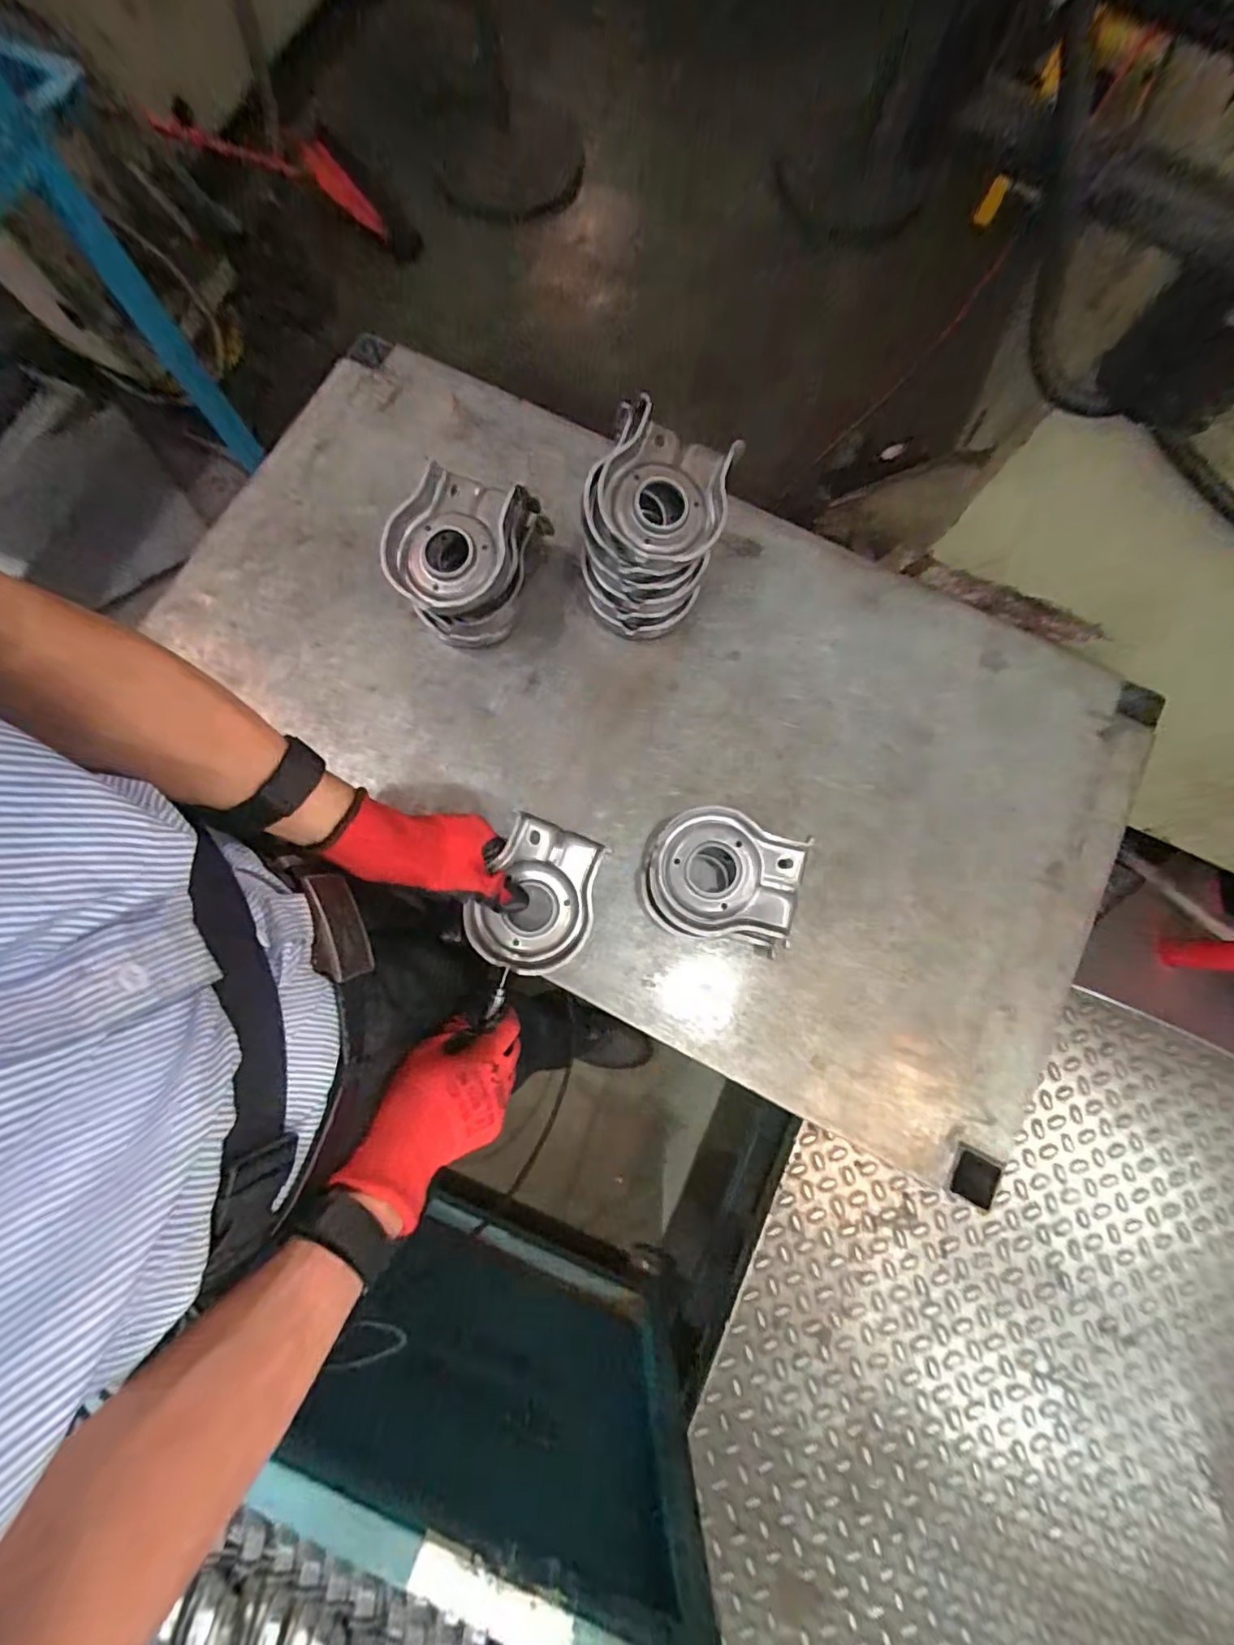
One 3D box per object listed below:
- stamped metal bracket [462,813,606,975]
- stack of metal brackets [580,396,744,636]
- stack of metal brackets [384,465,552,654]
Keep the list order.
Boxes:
[{"bbox_3d":[-0.063,0.063,0.473,0.092,0.031,0.123,29,81,4],"label":"stamped metal bracket"},{"bbox_3d":[0.033,-0.255,0.503,0.109,0.115,0.145,15,79,1],"label":"stack of metal brackets"},{"bbox_3d":[-0.136,-0.246,0.522,0.115,0.089,0.138,22,79,3],"label":"stack of metal brackets"}]

